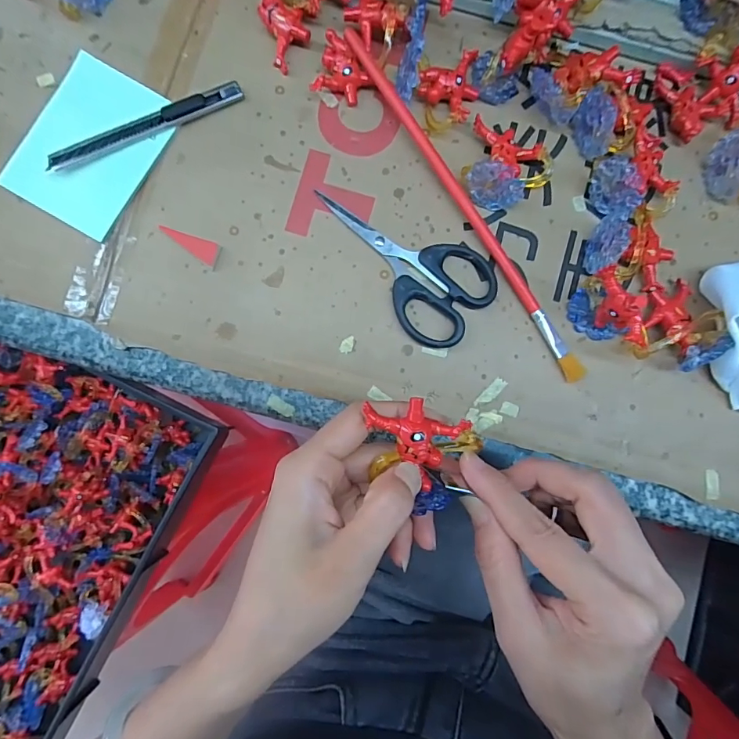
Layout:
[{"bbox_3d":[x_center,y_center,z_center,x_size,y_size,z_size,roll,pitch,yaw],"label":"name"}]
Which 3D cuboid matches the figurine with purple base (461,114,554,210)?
[{"bbox_3d":[0.089,-0.130,0.274,0.054,0.029,0.054,0,87,-1],"label":"figurine with purple base"}]

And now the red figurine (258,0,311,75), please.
[{"bbox_3d":[-0.054,-0.220,0.284,0.026,0.014,0.043,-18,87,-2],"label":"red figurine"}]

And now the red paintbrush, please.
[{"bbox_3d":[0.061,-0.104,0.278,0.012,0.011,0.260,-32,88,-3],"label":"red paintbrush"}]

